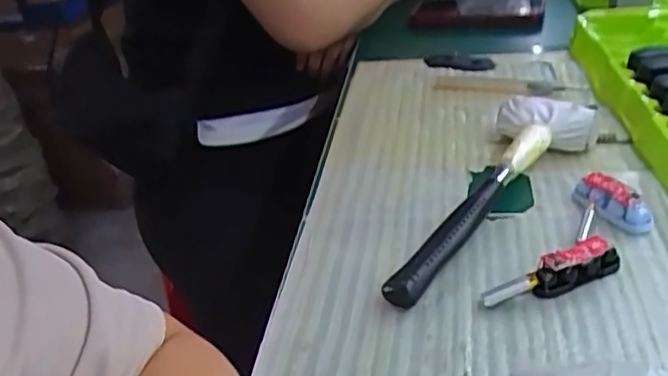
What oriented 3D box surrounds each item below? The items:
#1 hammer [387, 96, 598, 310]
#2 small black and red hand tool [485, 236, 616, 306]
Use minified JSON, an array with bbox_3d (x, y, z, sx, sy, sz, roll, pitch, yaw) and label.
[{"bbox_3d":[0.119,0.000,0.467,0.073,0.040,0.243,13,36,30],"label":"hammer"},{"bbox_3d":[0.133,0.052,0.396,0.089,0.022,0.017,-16,32,-14],"label":"small black and red hand tool"}]

